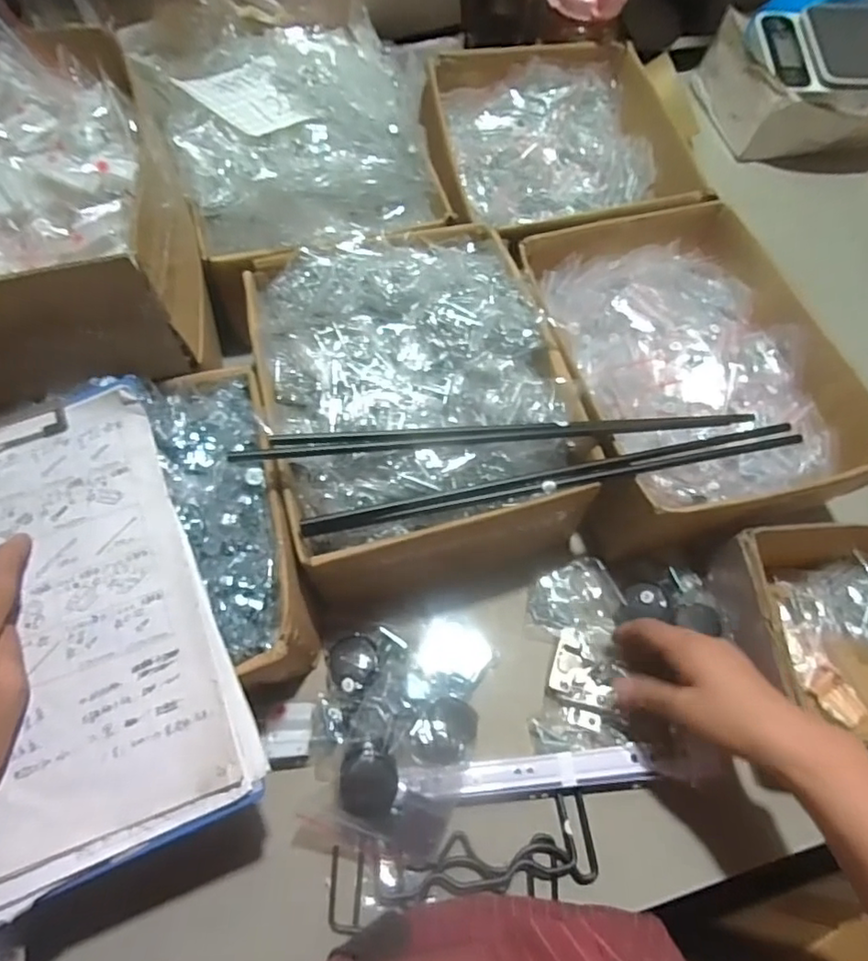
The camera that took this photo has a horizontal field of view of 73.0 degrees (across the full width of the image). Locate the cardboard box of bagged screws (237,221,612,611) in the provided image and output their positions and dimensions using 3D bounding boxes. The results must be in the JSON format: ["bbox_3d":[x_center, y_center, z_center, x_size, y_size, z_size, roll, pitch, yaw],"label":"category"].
[{"bbox_3d":[-0.017,-0.075,0.548,0.262,0.144,0.329,-15,65,-9],"label":"cardboard box of bagged screws"}]

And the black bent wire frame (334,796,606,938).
[{"bbox_3d":[0.023,0.293,0.445,0.205,0.019,0.059,-10,64,-6],"label":"black bent wire frame"}]

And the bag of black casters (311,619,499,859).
[{"bbox_3d":[-0.031,0.190,0.471,0.132,0.058,0.180,16,64,6],"label":"bag of black casters"}]

